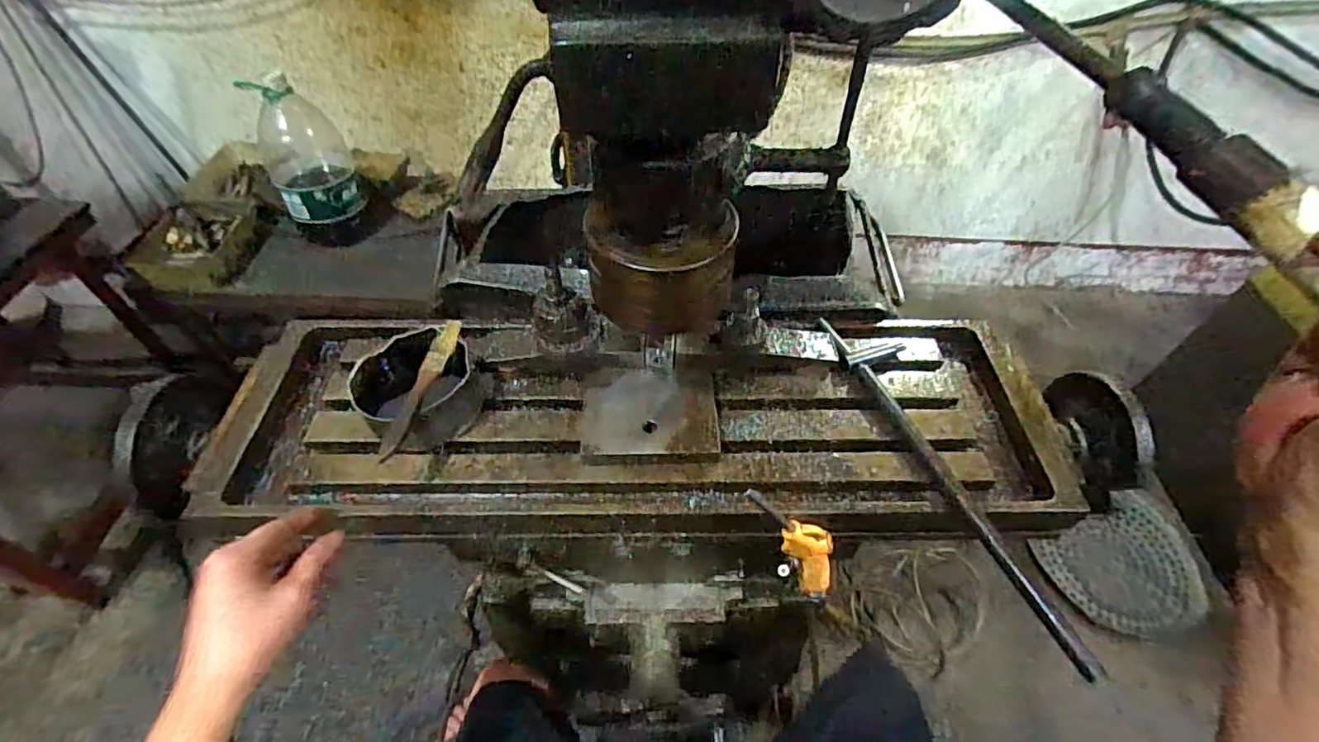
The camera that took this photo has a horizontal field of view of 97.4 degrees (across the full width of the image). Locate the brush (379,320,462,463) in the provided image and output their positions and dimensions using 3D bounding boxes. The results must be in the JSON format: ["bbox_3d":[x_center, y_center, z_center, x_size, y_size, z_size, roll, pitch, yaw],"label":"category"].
[{"bbox_3d":[-0.212,0.013,0.522,0.021,0.012,0.150,8,51,4],"label":"brush"}]

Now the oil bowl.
[{"bbox_3d":[-0.236,0.019,0.554,0.123,0.070,0.110,23,53,16],"label":"oil bowl"}]

